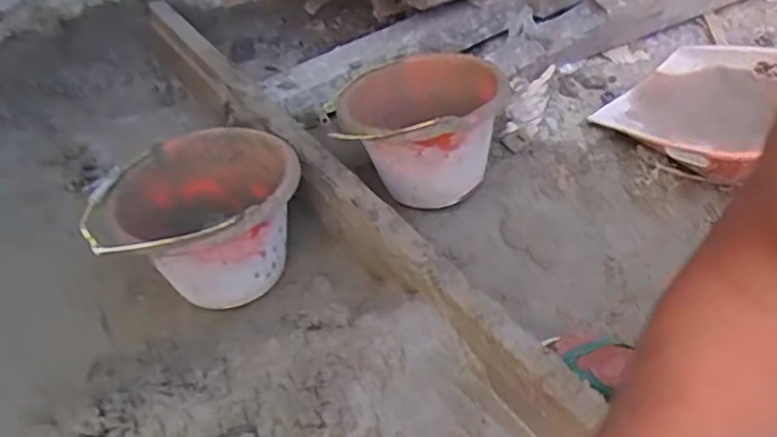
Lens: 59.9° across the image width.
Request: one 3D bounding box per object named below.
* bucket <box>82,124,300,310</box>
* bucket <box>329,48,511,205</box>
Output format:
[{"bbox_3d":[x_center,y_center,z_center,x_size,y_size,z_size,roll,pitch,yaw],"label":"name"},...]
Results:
[{"bbox_3d":[-0.291,0.001,1.066,0.299,0.193,0.266,-6,47,-7],"label":"bucket"},{"bbox_3d":[0.054,-0.159,1.211,0.270,0.218,0.270,1,46,-1],"label":"bucket"}]

